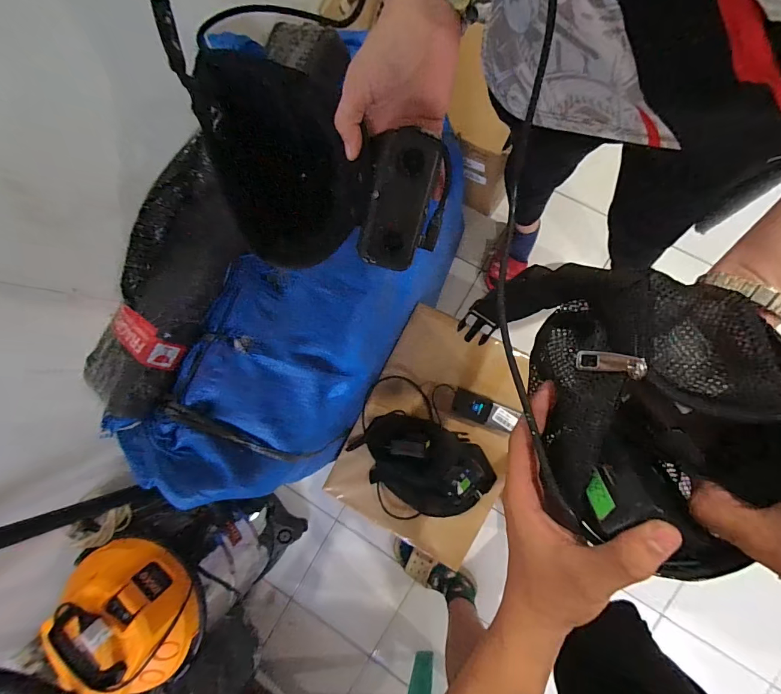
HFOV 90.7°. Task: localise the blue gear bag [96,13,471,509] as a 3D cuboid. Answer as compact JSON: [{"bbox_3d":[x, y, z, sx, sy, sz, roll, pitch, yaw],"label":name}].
[{"bbox_3d":[-0.177,-0.105,0.774,0.413,0.376,0.775,30,93,9],"label":"blue gear bag"}]

